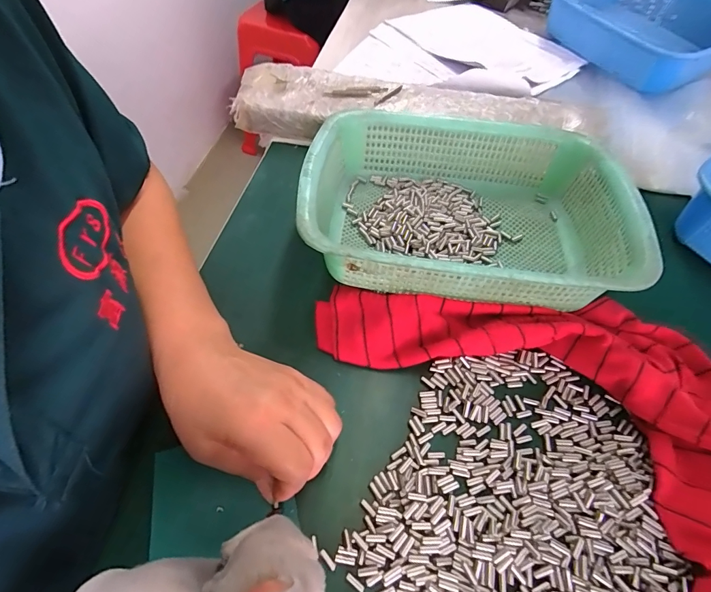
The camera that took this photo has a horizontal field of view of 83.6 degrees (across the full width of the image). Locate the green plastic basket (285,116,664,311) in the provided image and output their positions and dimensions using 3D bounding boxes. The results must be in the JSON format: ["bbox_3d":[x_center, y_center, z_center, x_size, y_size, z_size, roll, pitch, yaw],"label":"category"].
[{"bbox_3d":[0.101,-0.084,0.392,0.288,0.081,0.217,7,55,2],"label":"green plastic basket"}]

